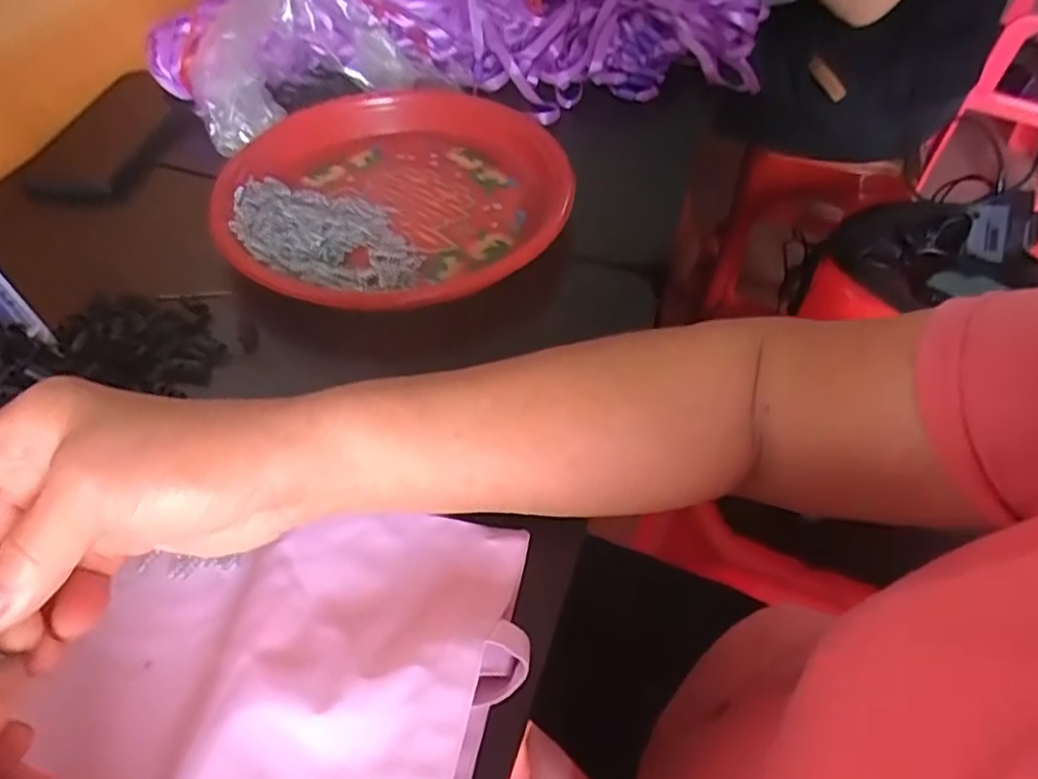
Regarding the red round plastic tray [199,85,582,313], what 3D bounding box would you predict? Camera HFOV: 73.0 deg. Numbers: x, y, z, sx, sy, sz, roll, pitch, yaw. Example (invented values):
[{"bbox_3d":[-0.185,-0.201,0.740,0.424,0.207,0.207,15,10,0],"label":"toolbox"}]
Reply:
[{"bbox_3d":[-0.087,-0.136,0.489,0.237,0.037,0.229,0,49,0],"label":"red round plastic tray"}]

